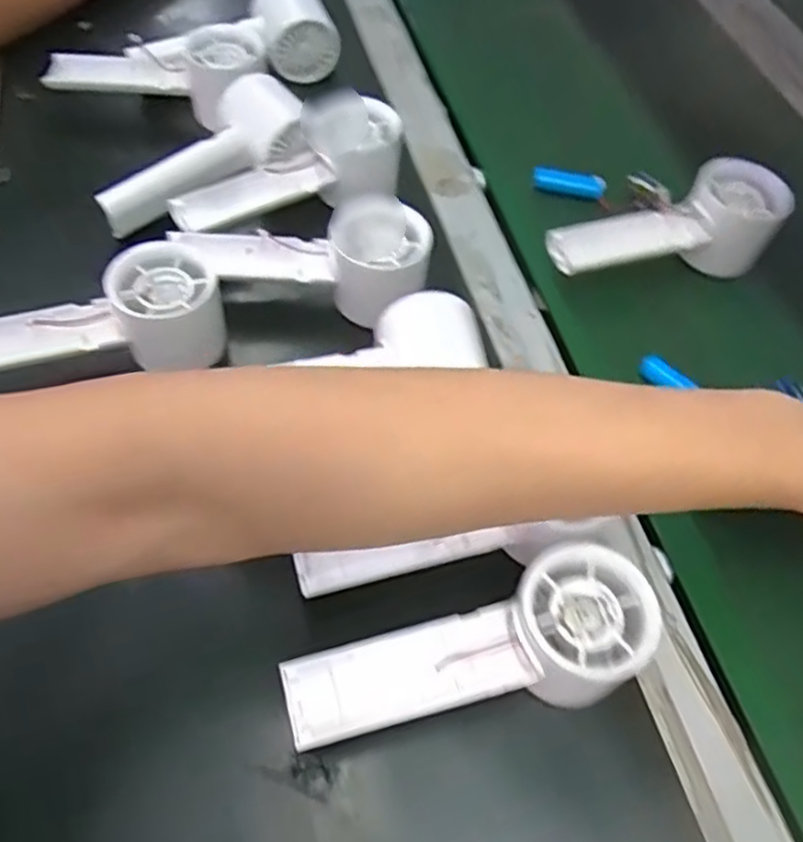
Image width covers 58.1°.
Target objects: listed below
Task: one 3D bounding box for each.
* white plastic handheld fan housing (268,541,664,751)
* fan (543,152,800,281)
[{"bbox_3d":[0.031,0.106,0.323,0.159,0.050,0.054,-18,59,0],"label":"white plastic handheld fan housing"},{"bbox_3d":[0.176,-0.123,0.482,0.158,0.056,0.057,-17,59,-15],"label":"fan"}]

